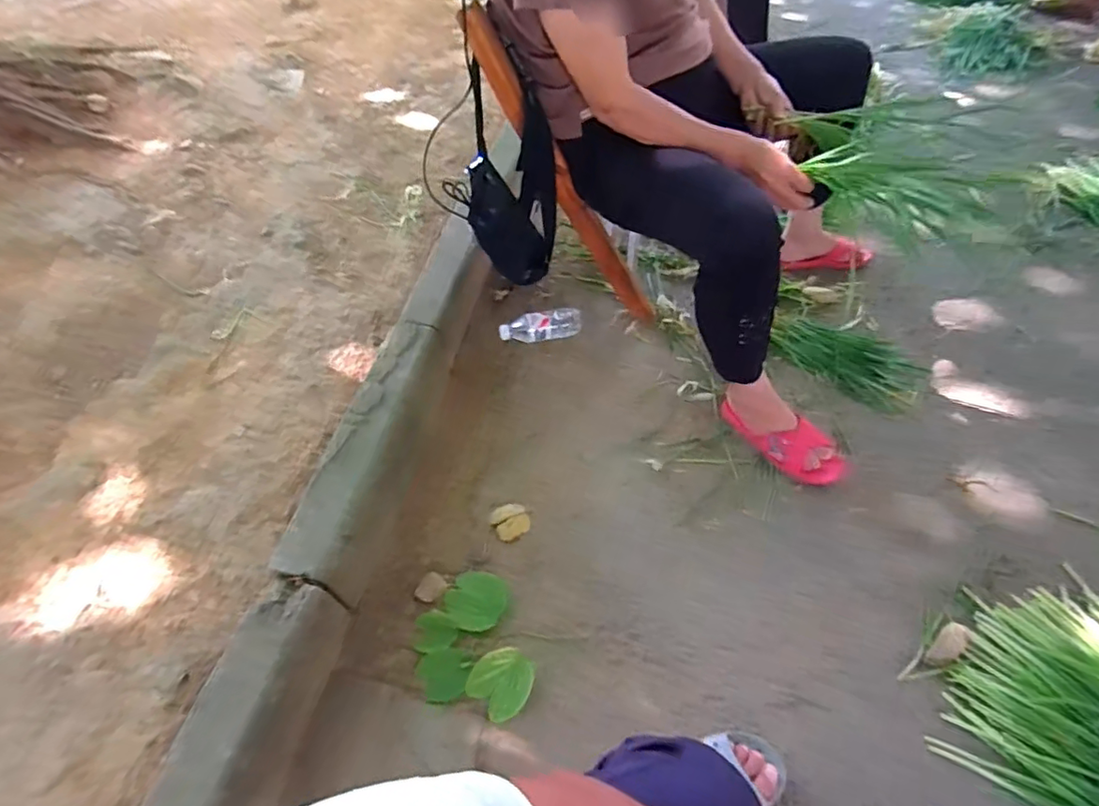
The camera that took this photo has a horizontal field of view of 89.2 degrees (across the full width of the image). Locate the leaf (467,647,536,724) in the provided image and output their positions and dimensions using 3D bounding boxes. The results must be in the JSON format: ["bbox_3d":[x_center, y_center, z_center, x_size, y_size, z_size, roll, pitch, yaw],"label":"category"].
[{"bbox_3d":[-0.067,0.404,0.811,0.081,0.016,0.089,38,62,24],"label":"leaf"}]

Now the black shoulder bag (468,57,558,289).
[{"bbox_3d":[-0.077,-0.381,1.016,0.151,0.325,0.094,22,56,15],"label":"black shoulder bag"}]

